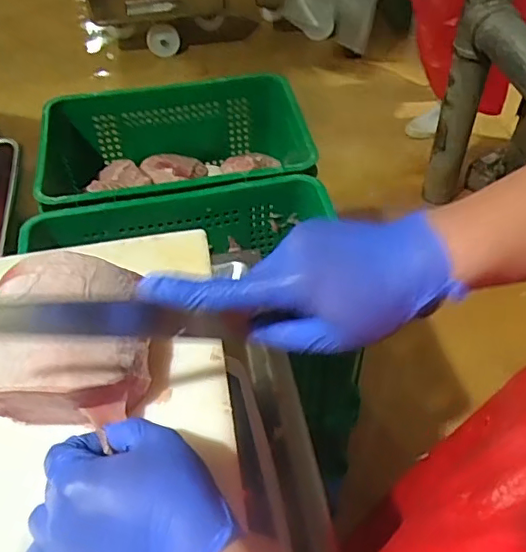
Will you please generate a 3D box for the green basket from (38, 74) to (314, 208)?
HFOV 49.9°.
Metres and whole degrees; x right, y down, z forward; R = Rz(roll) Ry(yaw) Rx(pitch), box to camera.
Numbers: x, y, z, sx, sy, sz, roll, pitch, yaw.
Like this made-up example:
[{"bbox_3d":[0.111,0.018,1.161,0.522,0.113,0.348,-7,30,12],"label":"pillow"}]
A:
[{"bbox_3d":[-0.189,-0.228,1.192,0.548,0.212,0.353,-9,48,-6],"label":"green basket"}]

